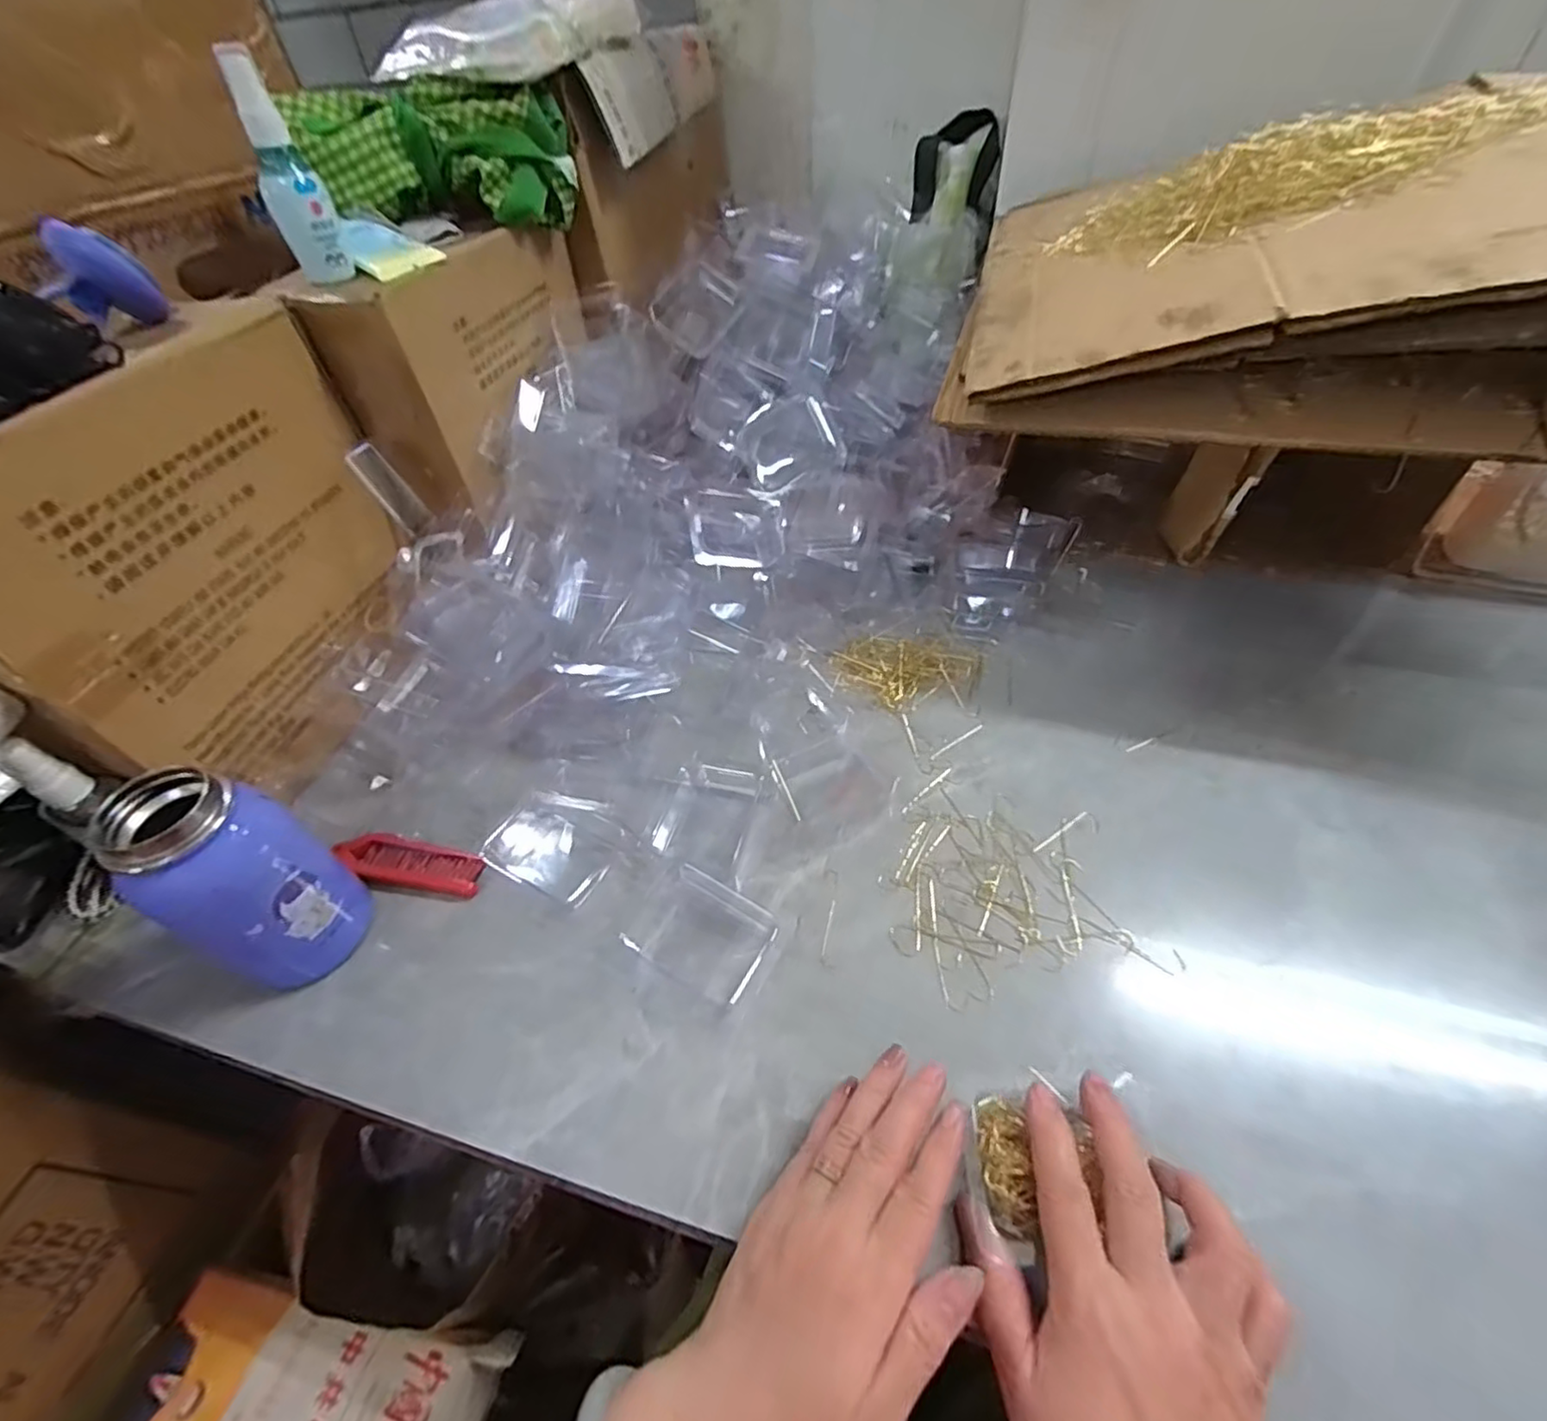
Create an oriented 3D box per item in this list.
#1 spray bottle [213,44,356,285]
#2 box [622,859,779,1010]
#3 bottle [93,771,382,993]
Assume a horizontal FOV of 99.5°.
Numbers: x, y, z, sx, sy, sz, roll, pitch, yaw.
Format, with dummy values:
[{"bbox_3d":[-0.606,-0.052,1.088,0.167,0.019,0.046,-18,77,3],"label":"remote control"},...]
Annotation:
[{"bbox_3d":[-0.322,-0.353,0.434,0.039,0.114,0.035,-26,50,-18],"label":"spray bottle"},{"bbox_3d":[-0.043,0.131,0.395,0.086,0.016,0.062,23,52,23],"label":"box"},{"bbox_3d":[-0.289,0.097,0.363,0.063,0.138,0.070,34,57,30],"label":"bottle"}]

